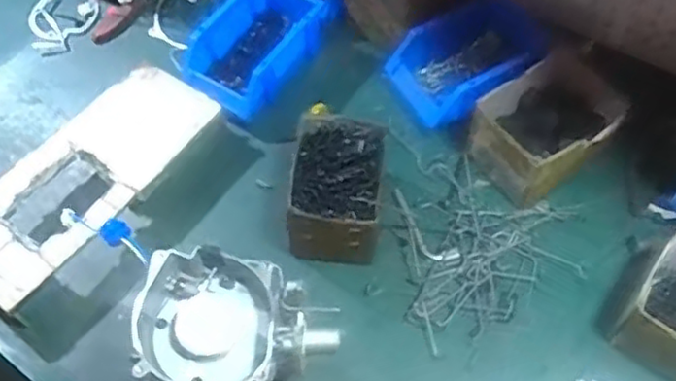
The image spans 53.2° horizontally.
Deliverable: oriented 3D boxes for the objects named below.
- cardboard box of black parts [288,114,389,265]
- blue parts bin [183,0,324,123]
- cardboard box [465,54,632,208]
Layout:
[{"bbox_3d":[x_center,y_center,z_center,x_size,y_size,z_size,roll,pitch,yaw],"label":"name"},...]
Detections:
[{"bbox_3d":[0.000,0.000,0.763,0.097,0.088,0.154,3,61,4],"label":"cardboard box of black parts"},{"bbox_3d":[-0.107,-0.193,0.900,0.125,0.073,0.205,35,68,20],"label":"blue parts bin"},{"bbox_3d":[0.241,-0.073,0.785,0.154,0.082,0.117,-36,66,-16],"label":"cardboard box"}]

